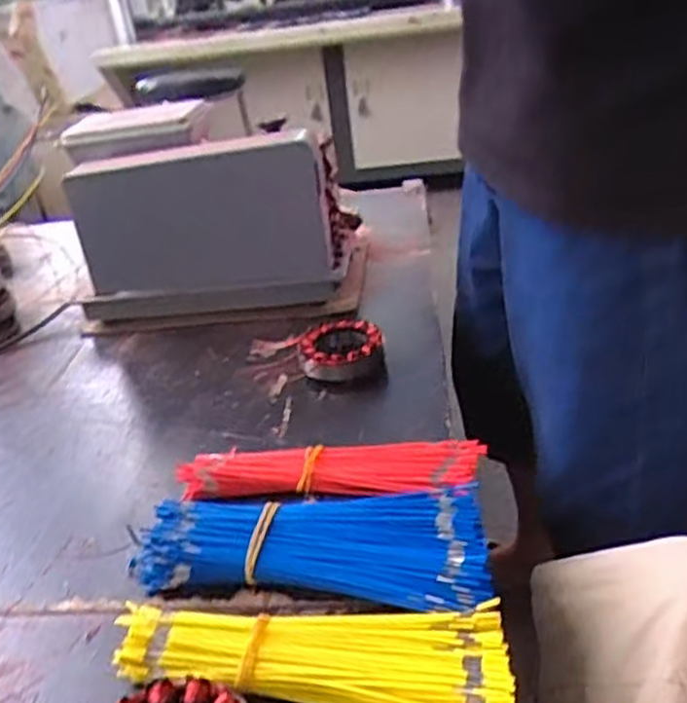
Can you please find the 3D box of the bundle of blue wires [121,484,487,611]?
[{"bbox_3d":[-0.023,0.135,0.530,0.243,0.038,0.094,0,29,13],"label":"bundle of blue wires"}]

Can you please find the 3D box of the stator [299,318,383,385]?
[{"bbox_3d":[-0.001,0.005,0.767,0.085,0.042,0.085,-5,28,5],"label":"stator"}]

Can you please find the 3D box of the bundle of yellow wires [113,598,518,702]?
[{"bbox_3d":[-0.020,0.182,0.456,0.243,0.023,0.073,1,29,14],"label":"bundle of yellow wires"}]

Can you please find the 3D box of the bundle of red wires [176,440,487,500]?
[{"bbox_3d":[-0.012,0.099,0.602,0.240,0.028,0.055,-2,29,9],"label":"bundle of red wires"}]

